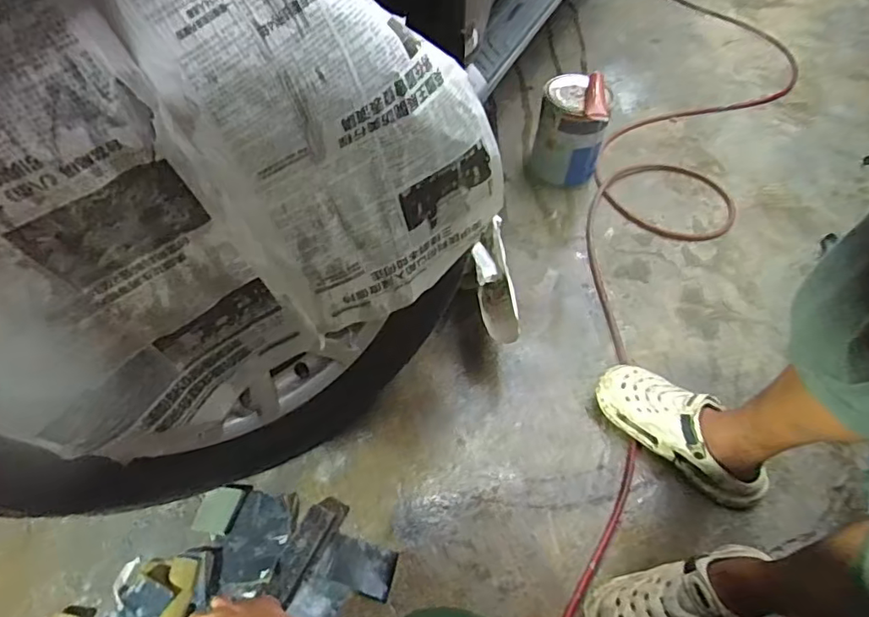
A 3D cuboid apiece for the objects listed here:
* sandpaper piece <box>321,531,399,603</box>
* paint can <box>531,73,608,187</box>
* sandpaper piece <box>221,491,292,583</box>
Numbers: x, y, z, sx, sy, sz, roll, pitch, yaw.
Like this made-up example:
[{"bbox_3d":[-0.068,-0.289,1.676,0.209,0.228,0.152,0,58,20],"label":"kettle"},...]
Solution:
[{"bbox_3d":[-0.114,0.395,0.865,0.108,0.012,0.072,13,53,15],"label":"sandpaper piece"},{"bbox_3d":[0.326,-0.424,1.363,0.164,0.197,0.192,15,58,7],"label":"paint can"},{"bbox_3d":[-0.279,0.360,0.888,0.094,0.004,0.139,3,44,7],"label":"sandpaper piece"}]

